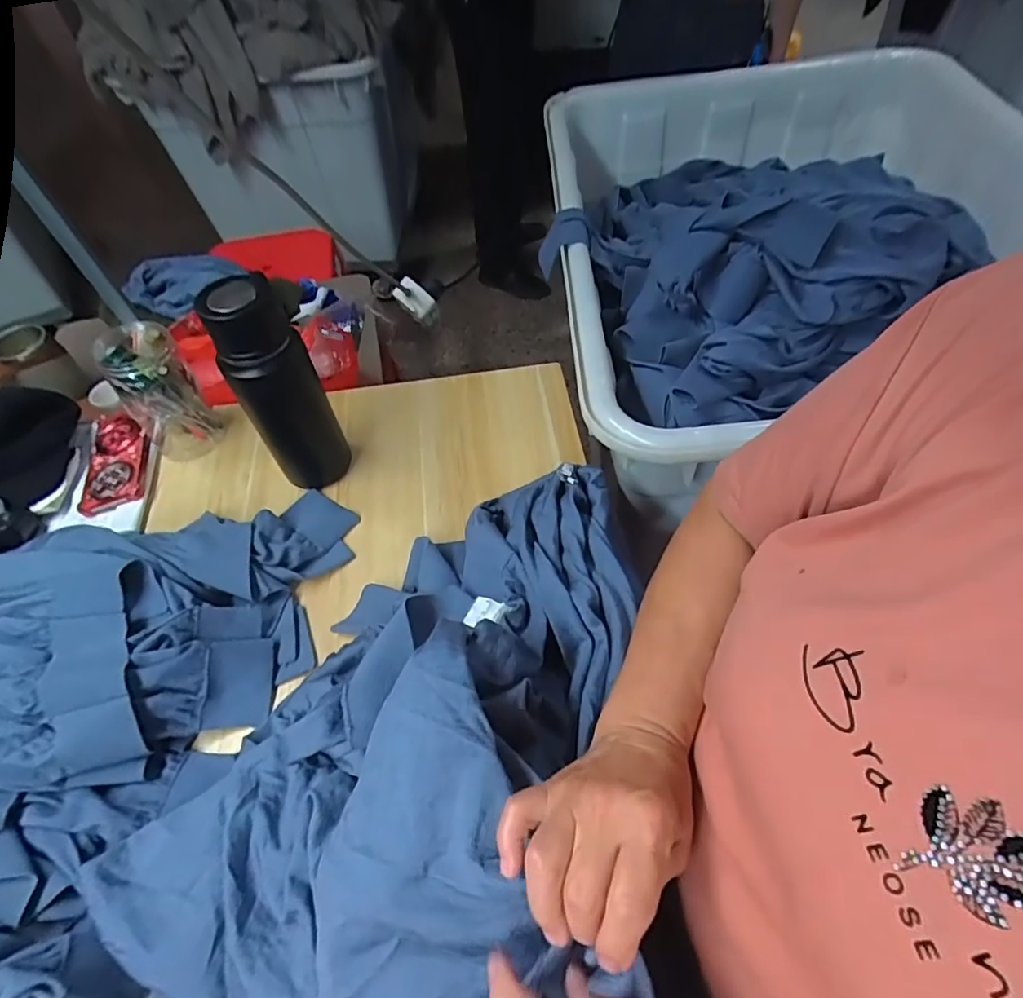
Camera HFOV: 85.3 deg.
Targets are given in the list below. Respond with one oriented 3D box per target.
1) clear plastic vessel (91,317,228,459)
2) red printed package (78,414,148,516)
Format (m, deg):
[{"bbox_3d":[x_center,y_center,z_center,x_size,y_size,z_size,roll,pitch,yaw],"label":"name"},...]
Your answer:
[{"bbox_3d":[-0.423,-0.126,0.671,0.086,0.166,0.069,-40,62,-22],"label":"clear plastic vessel"},{"bbox_3d":[-0.493,-0.049,0.694,0.073,0.015,0.141,-10,60,-4],"label":"red printed package"}]

